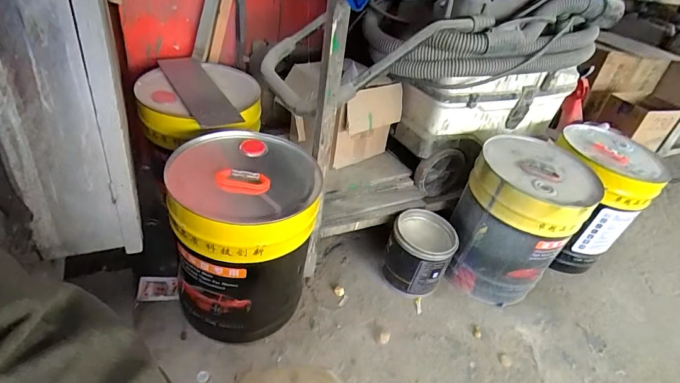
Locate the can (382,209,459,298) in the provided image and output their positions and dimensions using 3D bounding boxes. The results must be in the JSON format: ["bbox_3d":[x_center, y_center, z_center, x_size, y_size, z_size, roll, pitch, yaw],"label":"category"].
[{"bbox_3d":[0.194,0.154,0.961,0.145,0.164,0.143,8,37,-6],"label":"can"}]

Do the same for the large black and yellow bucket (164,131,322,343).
[{"bbox_3d":[-0.189,0.097,0.773,0.253,0.336,0.259,10,37,-3],"label":"large black and yellow bucket"}]

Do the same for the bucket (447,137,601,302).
[{"bbox_3d":[0.423,0.082,0.963,0.249,0.352,0.247,8,37,-6],"label":"bucket"}]

